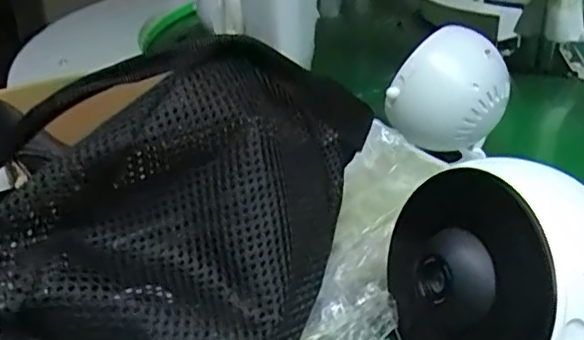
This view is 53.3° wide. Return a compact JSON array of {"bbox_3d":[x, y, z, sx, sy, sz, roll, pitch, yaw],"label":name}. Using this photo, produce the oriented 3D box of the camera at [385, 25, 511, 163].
[{"bbox_3d":[0.136,-0.069,0.499,0.071,0.083,0.073,21,34,37],"label":"camera"}]

